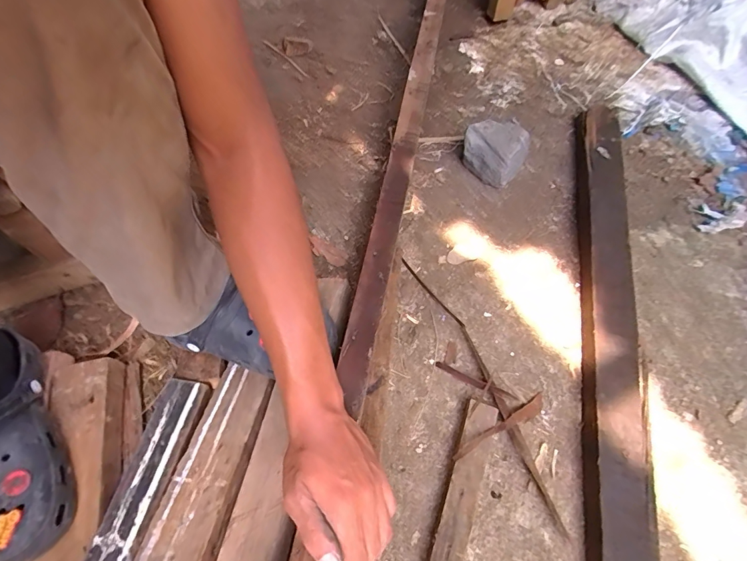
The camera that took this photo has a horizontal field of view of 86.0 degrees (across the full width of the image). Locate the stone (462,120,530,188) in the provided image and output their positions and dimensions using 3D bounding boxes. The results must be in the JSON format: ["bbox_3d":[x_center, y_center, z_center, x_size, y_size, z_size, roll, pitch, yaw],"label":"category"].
[{"bbox_3d":[0.200,-0.214,0.651,0.090,0.082,0.082,-1,62,2],"label":"stone"}]

